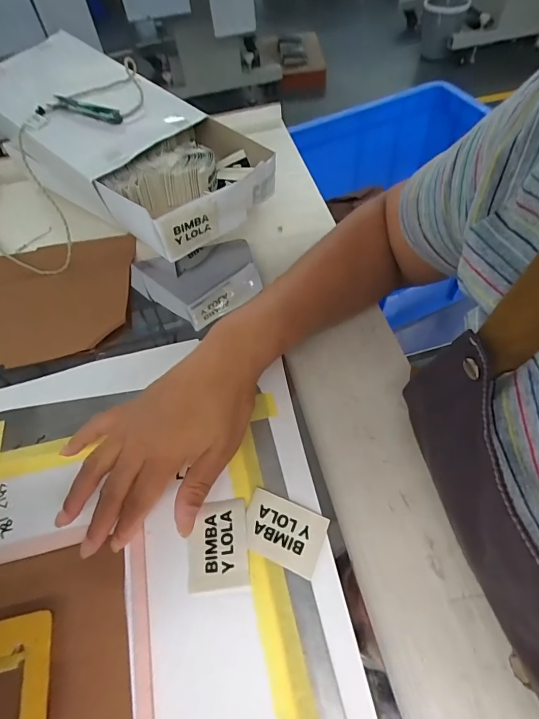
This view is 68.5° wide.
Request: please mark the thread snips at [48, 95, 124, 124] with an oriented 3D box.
[{"bbox_3d":[-0.214,-0.291,0.460,0.105,0.011,0.021,21,61,18],"label":"thread snips"}]

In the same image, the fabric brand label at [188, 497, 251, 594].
[{"bbox_3d":[-0.037,0.132,0.283,0.041,0.004,0.059,-7,56,1],"label":"fabric brand label"}]

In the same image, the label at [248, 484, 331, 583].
[{"bbox_3d":[0.009,0.123,0.286,0.058,0.004,0.043,18,61,15],"label":"label"}]

